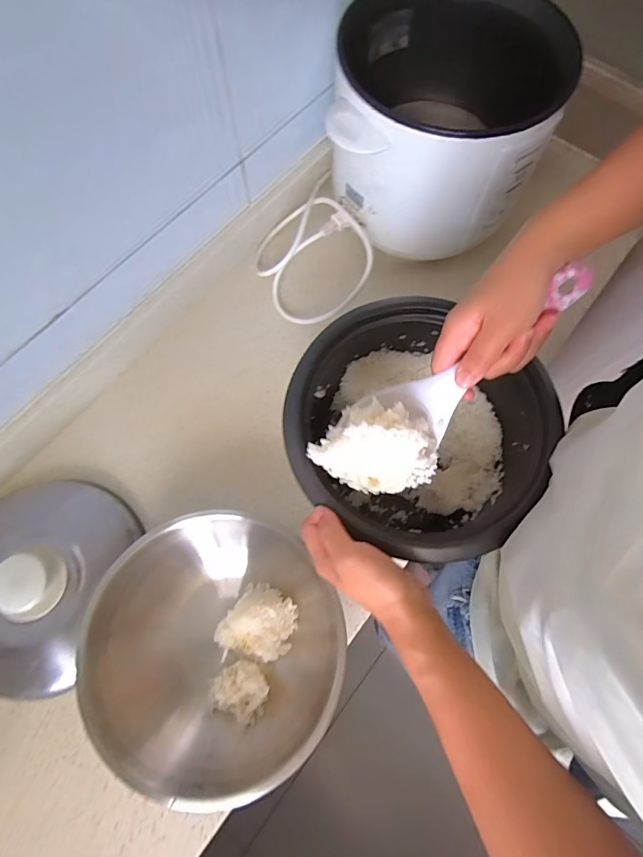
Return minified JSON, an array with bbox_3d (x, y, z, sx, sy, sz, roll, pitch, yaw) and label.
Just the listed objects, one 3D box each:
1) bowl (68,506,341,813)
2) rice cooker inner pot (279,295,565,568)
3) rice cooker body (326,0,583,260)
[{"bbox_3d":[-0.088,0.191,0.384,0.212,0.075,0.209,20,73,5],"label":"bowl"},{"bbox_3d":[0.081,0.006,0.420,0.213,0.122,0.231,0,75,0],"label":"rice cooker inner pot"},{"bbox_3d":[0.124,-0.344,0.476,0.209,0.154,0.225,12,73,3],"label":"rice cooker body"}]

